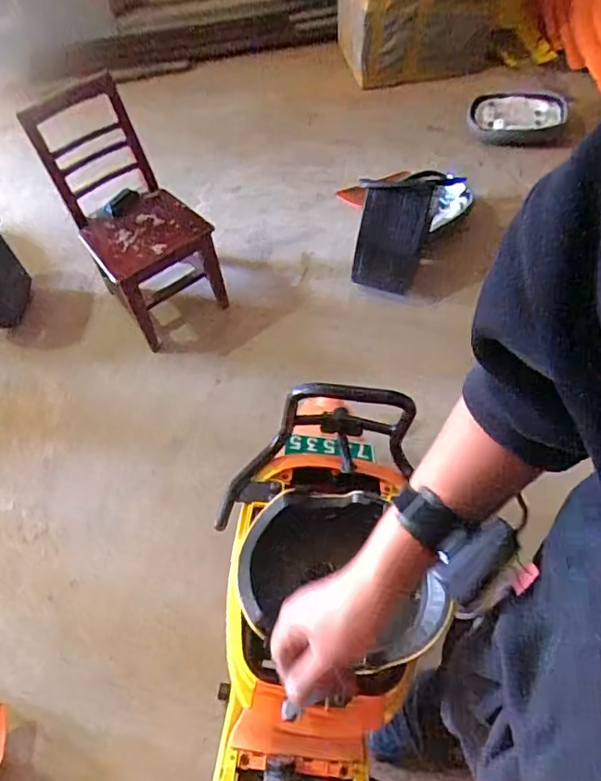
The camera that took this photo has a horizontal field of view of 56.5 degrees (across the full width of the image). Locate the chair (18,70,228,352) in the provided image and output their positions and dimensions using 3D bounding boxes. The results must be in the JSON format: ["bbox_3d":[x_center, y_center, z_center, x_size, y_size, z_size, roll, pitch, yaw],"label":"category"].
[{"bbox_3d":[-0.499,-0.525,1.679,0.336,0.587,0.456,-31,59,-17],"label":"chair"}]

